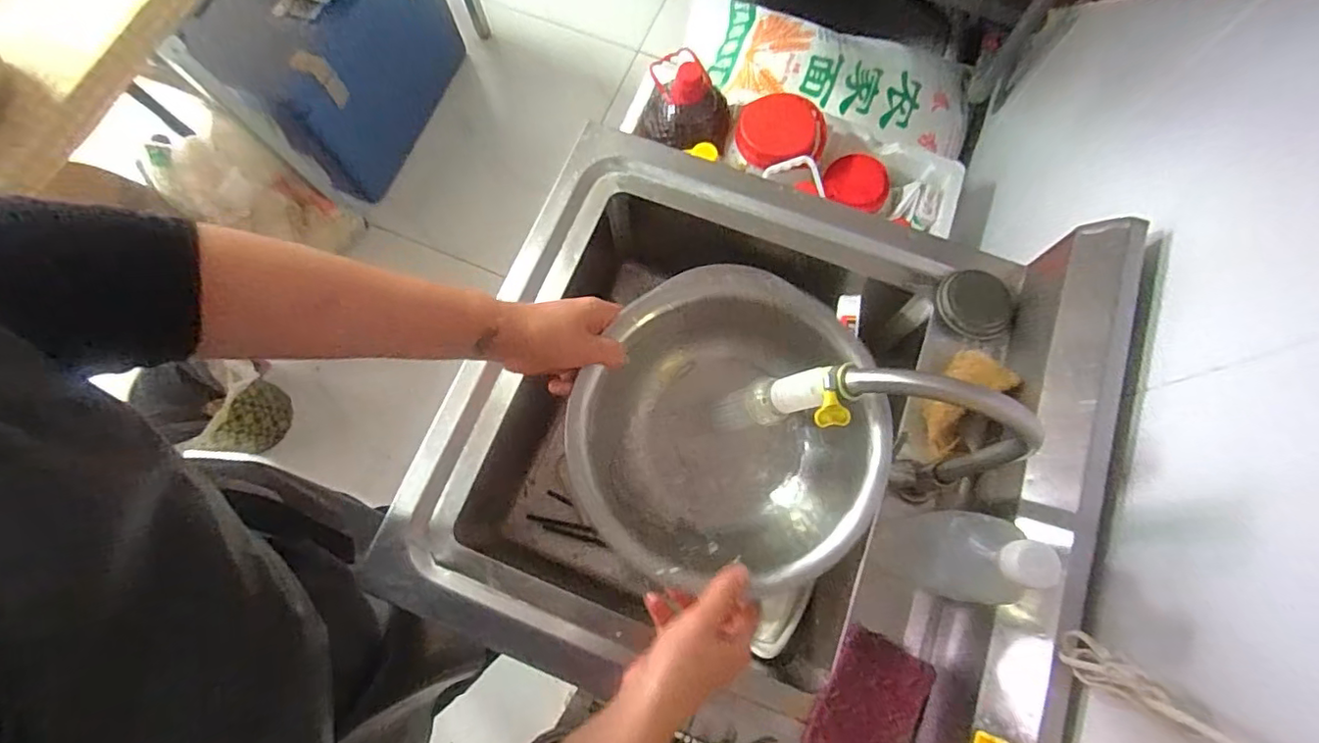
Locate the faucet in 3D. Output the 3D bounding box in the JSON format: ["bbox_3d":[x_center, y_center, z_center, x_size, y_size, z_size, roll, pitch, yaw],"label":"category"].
[{"bbox_3d":[0.178,0.052,0.488,0.206,0.248,0.045,18,77,5],"label":"faucet"}]

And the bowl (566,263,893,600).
[{"bbox_3d":[0.050,0.056,0.544,0.242,0.111,0.261,0,75,1],"label":"bowl"}]

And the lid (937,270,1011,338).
[{"bbox_3d":[0.362,-0.077,0.663,0.083,0.010,0.079,0,75,1],"label":"lid"}]

